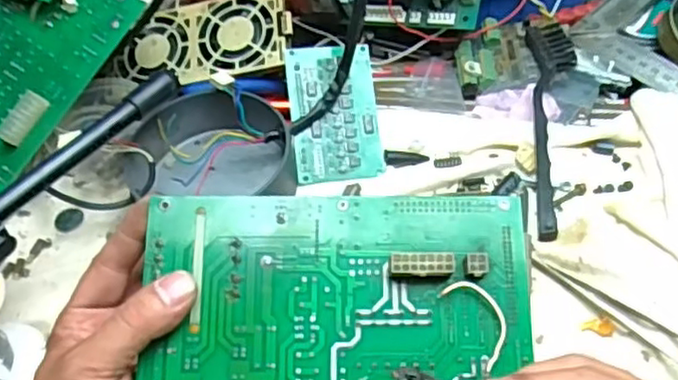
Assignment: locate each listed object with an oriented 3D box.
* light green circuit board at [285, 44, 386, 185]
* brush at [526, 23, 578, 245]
[{"bbox_3d":[-0.003,-0.054,0.471,0.060,0.011,0.096,-5,80,-8],"label":"light green circuit board"},{"bbox_3d":[0.145,-0.051,0.463,0.033,0.021,0.186,5,51,8],"label":"brush"}]

